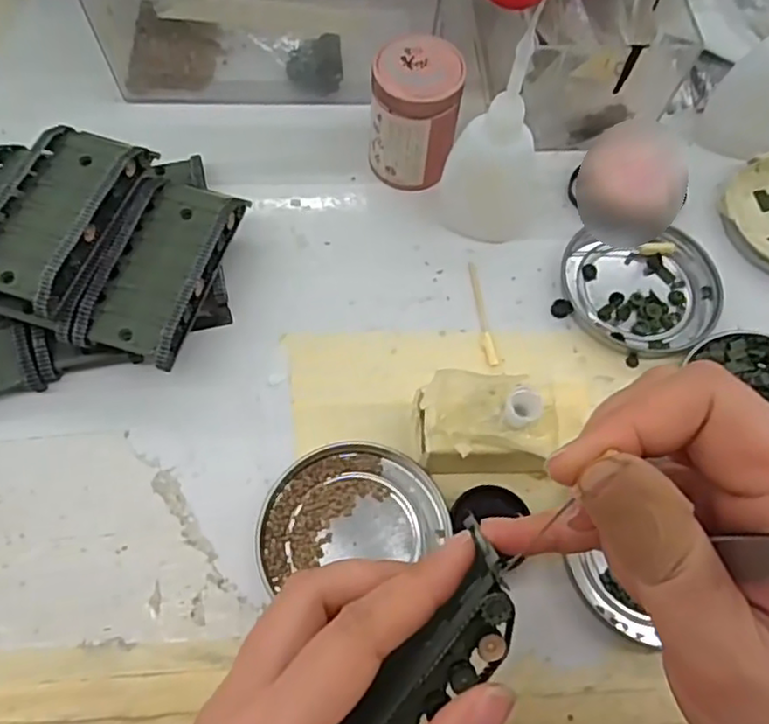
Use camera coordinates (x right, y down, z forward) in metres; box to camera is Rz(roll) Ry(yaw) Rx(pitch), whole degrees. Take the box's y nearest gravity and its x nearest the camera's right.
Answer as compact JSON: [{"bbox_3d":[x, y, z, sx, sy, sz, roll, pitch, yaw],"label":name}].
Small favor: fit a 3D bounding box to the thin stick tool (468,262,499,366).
[{"bbox_3d":[0.048,-0.025,0.332,0.007,0.004,0.058,-6,67,-5],"label":"thin stick tool"}]

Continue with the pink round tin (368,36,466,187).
[{"bbox_3d":[0.016,-0.125,0.343,0.042,0.063,0.042,1,66,-2],"label":"pink round tin"}]

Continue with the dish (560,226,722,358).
[{"bbox_3d":[0.131,-0.036,0.341,0.075,0.010,0.069,1,66,-2],"label":"dish"}]

